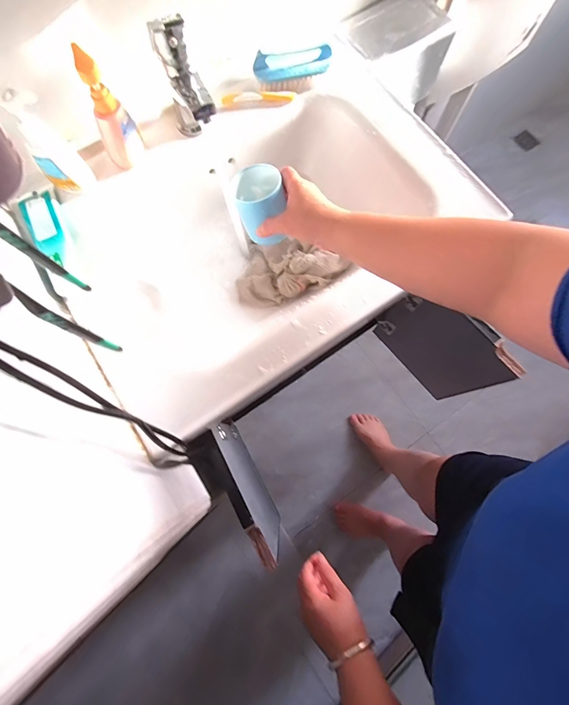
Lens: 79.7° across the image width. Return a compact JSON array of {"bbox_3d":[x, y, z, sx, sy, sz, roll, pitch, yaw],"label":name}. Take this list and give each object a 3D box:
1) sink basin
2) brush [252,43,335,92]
[{"bbox_3d":[-0.029,-0.178,0.547,0.592,0.142,0.390,-35,79,-9],"label":"sink basin"},{"bbox_3d":[0.014,-0.443,0.530,0.121,0.048,0.040,-16,76,-5],"label":"brush"}]

